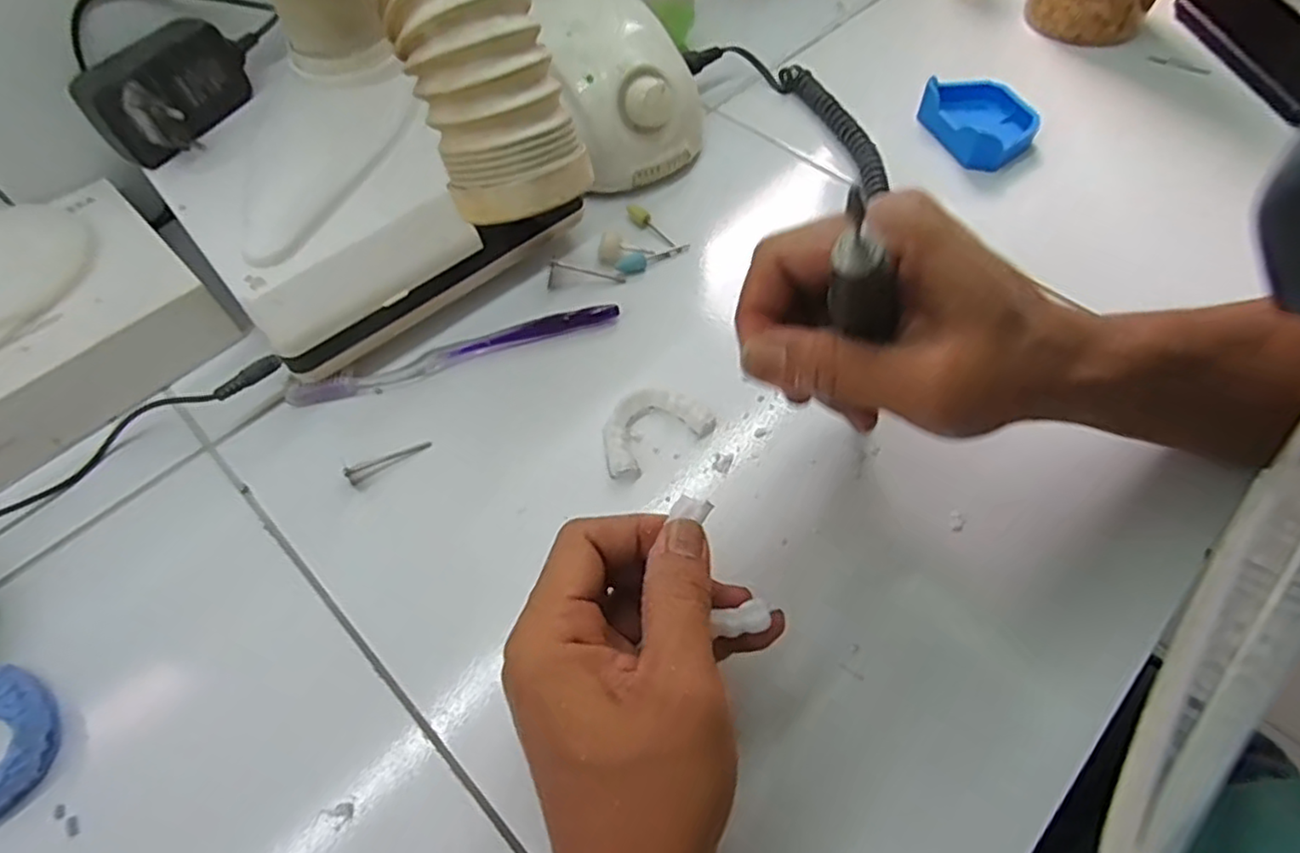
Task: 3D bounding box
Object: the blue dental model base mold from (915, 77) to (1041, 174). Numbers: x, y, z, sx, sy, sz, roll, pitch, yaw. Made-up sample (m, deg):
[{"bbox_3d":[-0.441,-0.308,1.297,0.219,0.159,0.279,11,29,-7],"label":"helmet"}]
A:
[{"bbox_3d":[0.233,-0.213,0.471,0.062,0.026,0.080,-27,61,-13],"label":"blue dental model base mold"}]

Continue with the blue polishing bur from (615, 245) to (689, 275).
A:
[{"bbox_3d":[0.002,-0.106,0.422,0.050,0.009,0.012,-21,61,-11],"label":"blue polishing bur"}]

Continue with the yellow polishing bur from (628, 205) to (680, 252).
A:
[{"bbox_3d":[0.001,-0.129,0.434,0.009,0.009,0.048,-35,64,-18],"label":"yellow polishing bur"}]

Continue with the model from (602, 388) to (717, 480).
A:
[{"bbox_3d":[0.000,0.000,0.352,0.060,0.011,0.037,-30,62,-14],"label":"model"}]

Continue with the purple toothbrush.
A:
[{"bbox_3d":[-0.109,-0.042,0.383,0.188,0.009,0.015,-16,59,-7],"label":"purple toothbrush"}]

